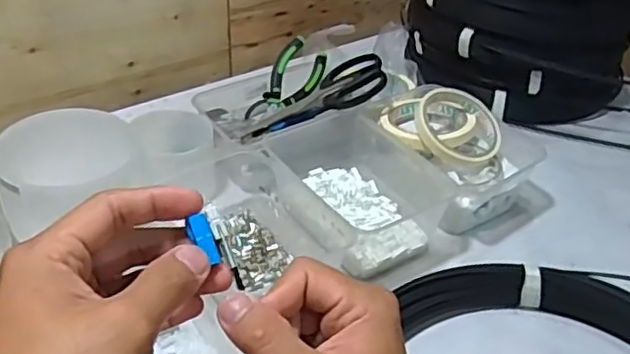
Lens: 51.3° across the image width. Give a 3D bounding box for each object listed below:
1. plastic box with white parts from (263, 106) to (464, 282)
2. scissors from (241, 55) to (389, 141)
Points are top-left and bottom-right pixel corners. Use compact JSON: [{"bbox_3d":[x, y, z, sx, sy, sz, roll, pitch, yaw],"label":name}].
[{"bbox_3d":[0.039,0.007,0.649,0.142,0.062,0.178,-17,39,-26],"label":"plastic box with white parts"},{"bbox_3d":[-0.003,-0.079,0.716,0.171,0.023,0.064,-25,32,17],"label":"scissors"}]

